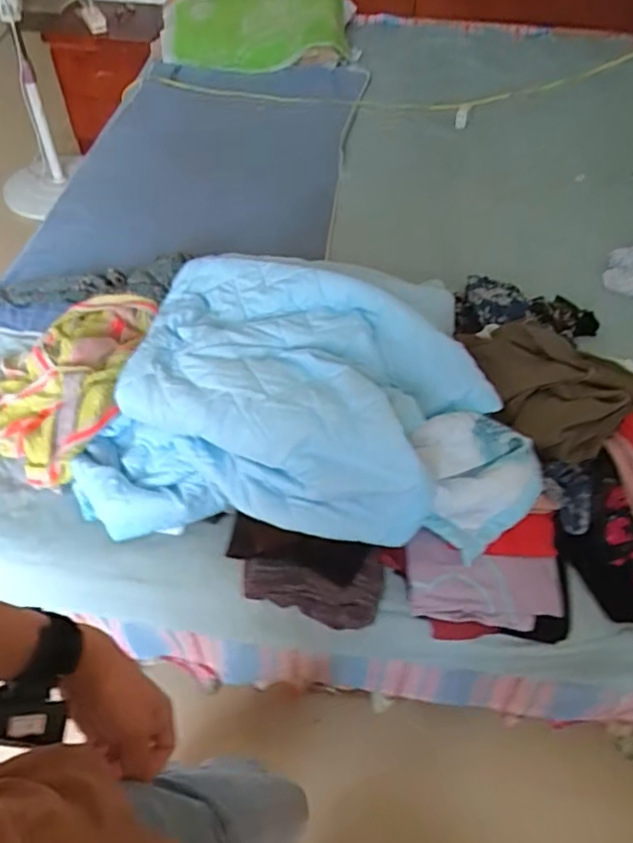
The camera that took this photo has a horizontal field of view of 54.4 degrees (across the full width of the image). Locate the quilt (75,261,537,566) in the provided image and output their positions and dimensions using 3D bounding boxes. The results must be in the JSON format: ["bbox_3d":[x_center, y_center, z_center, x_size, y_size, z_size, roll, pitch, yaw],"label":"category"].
[{"bbox_3d":[-0.015,-0.035,0.980,0.702,0.237,0.427,5,53,2],"label":"quilt"}]

